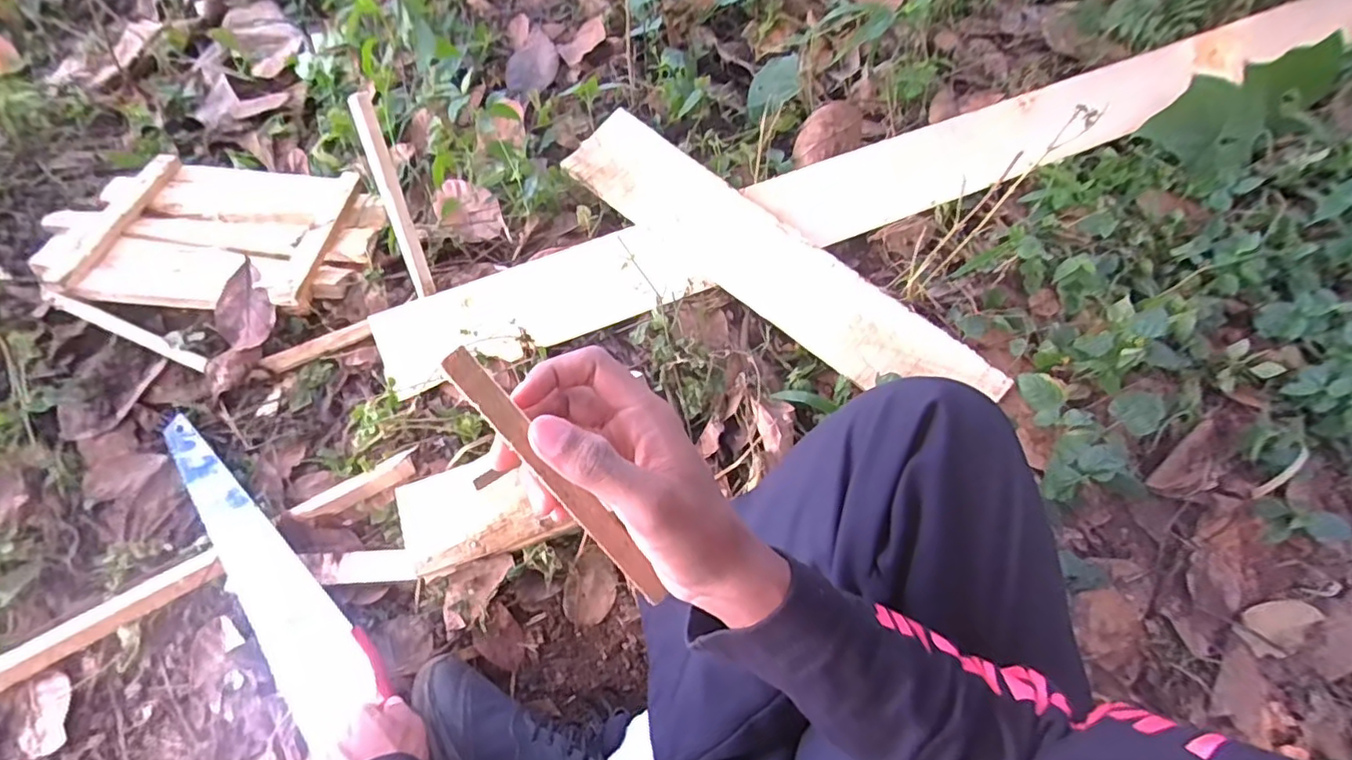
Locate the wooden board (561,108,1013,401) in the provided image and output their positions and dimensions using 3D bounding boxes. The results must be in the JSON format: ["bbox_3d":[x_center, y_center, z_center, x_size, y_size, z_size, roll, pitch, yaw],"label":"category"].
[{"bbox_3d":[0.107,-0.146,0.733,0.566,0.018,0.117,37,72,16],"label":"wooden board"}]

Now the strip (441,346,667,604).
[{"bbox_3d":[-0.047,0.051,0.277,0.013,0.169,0.004,-42,36,-16],"label":"strip"}]

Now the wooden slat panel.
[{"bbox_3d":[-0.577,-0.191,0.774,0.374,0.038,0.251,5,52,-5],"label":"wooden slat panel"}]

